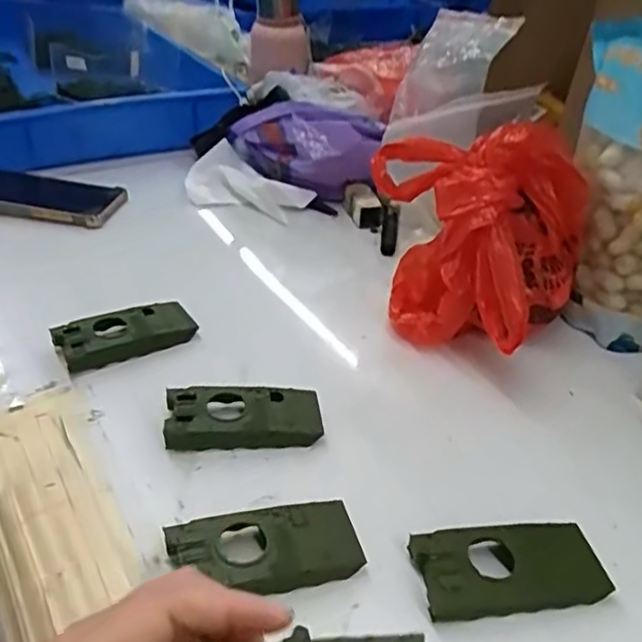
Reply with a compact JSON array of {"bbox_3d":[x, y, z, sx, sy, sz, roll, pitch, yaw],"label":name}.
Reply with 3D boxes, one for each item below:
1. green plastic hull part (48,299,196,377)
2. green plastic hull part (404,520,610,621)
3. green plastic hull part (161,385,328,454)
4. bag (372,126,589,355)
[{"bbox_3d":[-0.154,0.008,0.519,0.103,0.022,0.045,-22,42,-31],"label":"green plastic hull part"},{"bbox_3d":[0.105,0.137,0.366,0.103,0.020,0.047,-5,36,-11],"label":"green plastic hull part"},{"bbox_3d":[-0.052,0.065,0.447,0.102,0.020,0.045,-3,36,-8],"label":"green plastic hull part"},{"bbox_3d":[0.114,-0.064,0.526,0.160,0.168,0.104,28,42,31],"label":"bag"}]

